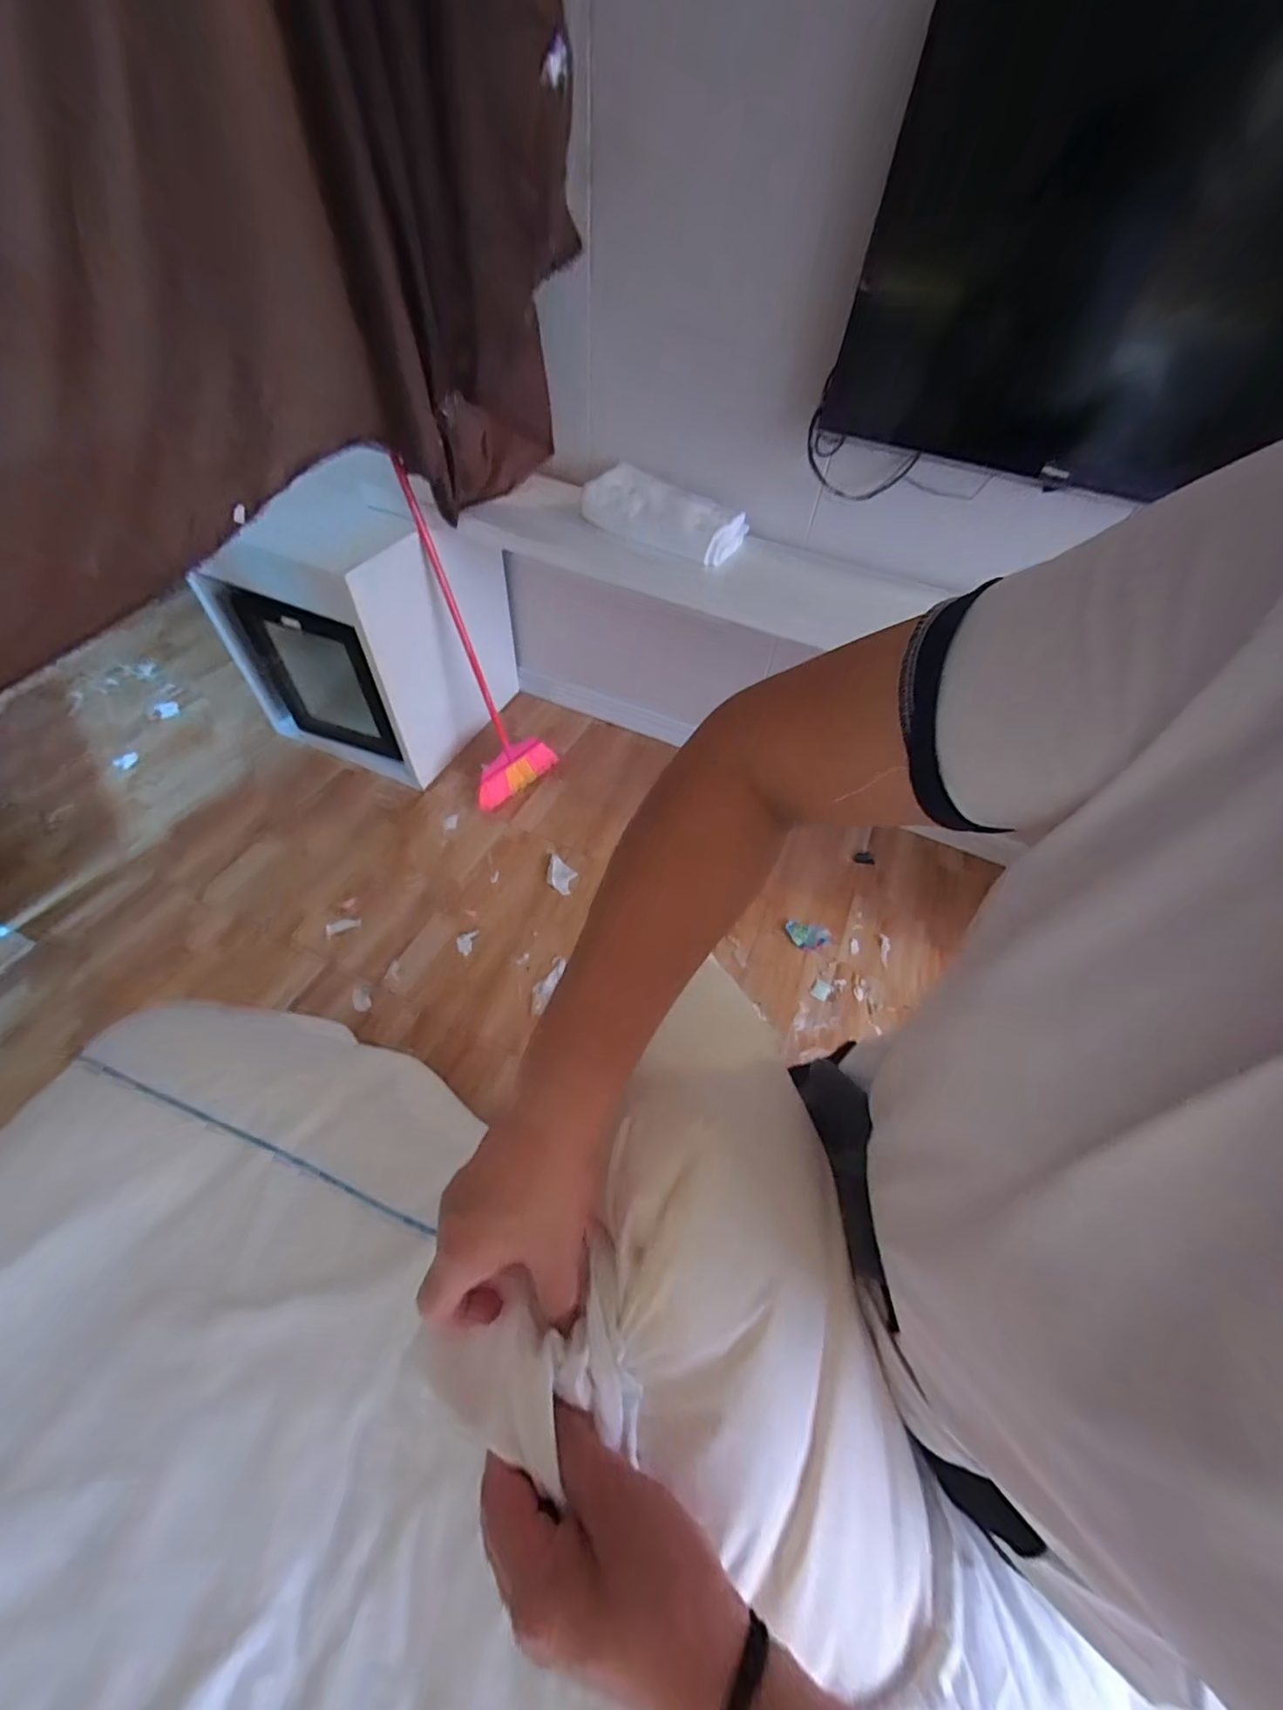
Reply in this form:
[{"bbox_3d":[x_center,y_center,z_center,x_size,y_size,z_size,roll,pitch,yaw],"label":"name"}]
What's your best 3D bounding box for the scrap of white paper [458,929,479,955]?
[{"bbox_3d":[-0.474,0.232,1.502,0.049,0.006,0.077,10,52,2],"label":"scrap of white paper"}]

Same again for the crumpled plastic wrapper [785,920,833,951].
[{"bbox_3d":[0.476,0.228,1.578,0.119,0.018,0.086,7,52,-1],"label":"crumpled plastic wrapper"}]

